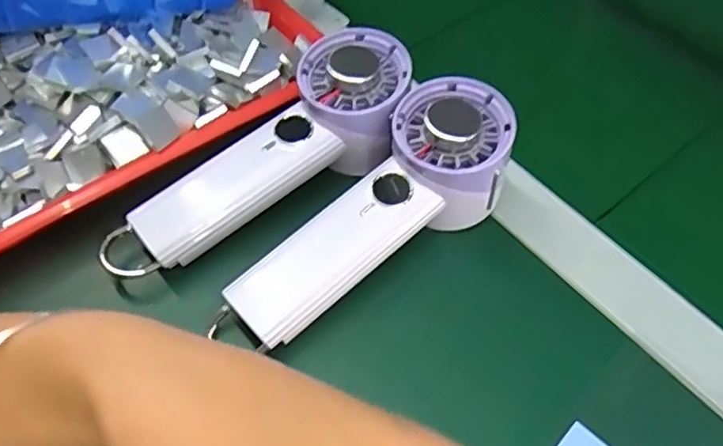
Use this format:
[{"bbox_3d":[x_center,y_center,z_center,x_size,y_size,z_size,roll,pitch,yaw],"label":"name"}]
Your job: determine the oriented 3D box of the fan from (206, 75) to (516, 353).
[{"bbox_3d":[0.009,-0.002,0.332,0.178,0.055,0.059,-40,65,-13],"label":"fan"}]

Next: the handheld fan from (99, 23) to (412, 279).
[{"bbox_3d":[-0.050,-0.033,0.348,0.193,0.044,0.060,-39,64,-9],"label":"handheld fan"}]

